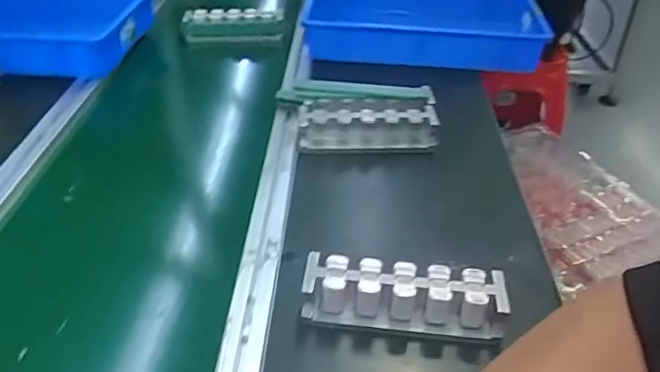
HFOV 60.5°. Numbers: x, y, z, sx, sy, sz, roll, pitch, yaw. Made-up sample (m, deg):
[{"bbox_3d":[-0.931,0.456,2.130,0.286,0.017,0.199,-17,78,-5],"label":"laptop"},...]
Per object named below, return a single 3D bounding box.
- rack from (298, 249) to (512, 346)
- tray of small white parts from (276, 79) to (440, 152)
[{"bbox_3d":[0.072,0.106,0.543,0.191,0.048,0.056,5,37,5],"label":"rack"},{"bbox_3d":[0.037,-0.100,0.802,0.223,0.053,0.113,1,37,0],"label":"tray of small white parts"}]

